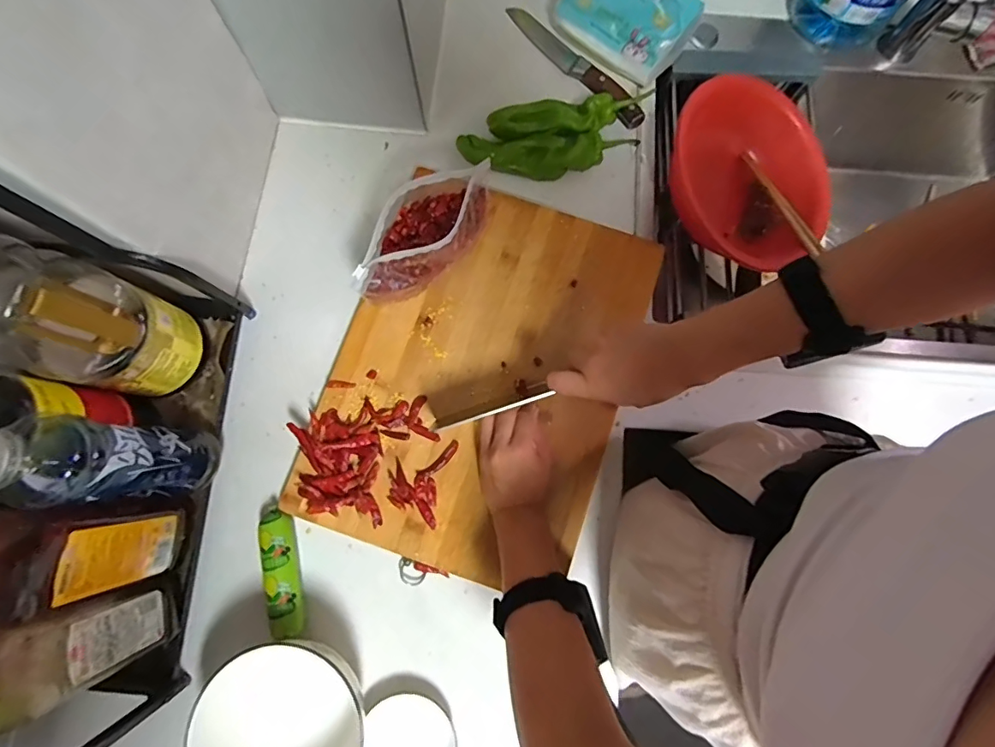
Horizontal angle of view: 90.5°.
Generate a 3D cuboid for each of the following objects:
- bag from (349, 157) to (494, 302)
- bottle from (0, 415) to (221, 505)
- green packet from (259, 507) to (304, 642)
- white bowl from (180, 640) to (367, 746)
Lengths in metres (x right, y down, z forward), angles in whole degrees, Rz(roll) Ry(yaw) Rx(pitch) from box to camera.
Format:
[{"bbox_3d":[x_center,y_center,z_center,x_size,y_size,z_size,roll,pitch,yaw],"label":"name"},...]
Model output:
[{"bbox_3d":[-0.074,-0.137,0.516,0.073,0.093,0.164,29,81,5],"label":"bag"},{"bbox_3d":[-0.322,0.073,0.413,0.070,0.243,0.059,1,80,0],"label":"bottle"},{"bbox_3d":[-0.219,0.198,0.503,0.030,0.035,0.125,-14,80,-3],"label":"green packet"},{"bbox_3d":[-0.202,0.324,0.460,0.142,0.074,0.147,0,80,0],"label":"white bowl"}]

